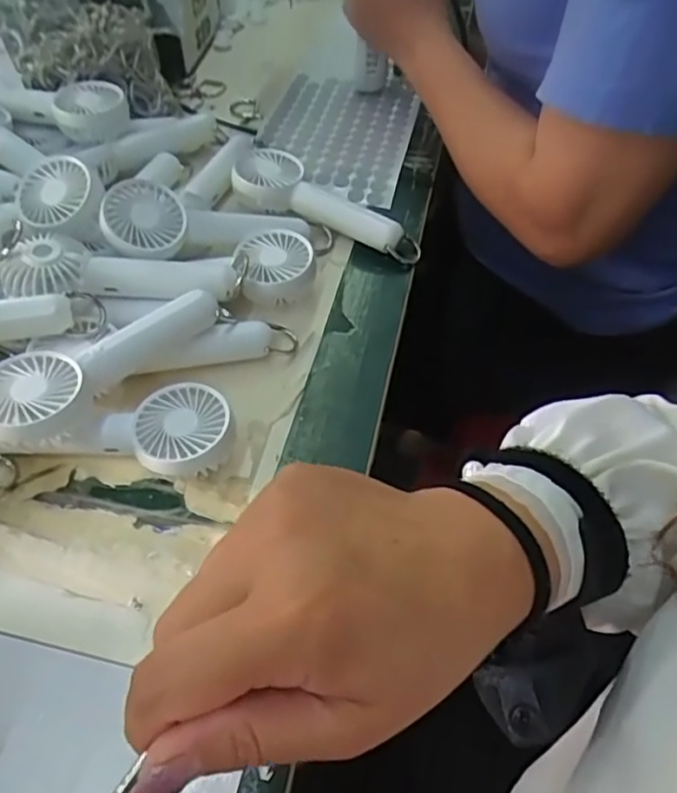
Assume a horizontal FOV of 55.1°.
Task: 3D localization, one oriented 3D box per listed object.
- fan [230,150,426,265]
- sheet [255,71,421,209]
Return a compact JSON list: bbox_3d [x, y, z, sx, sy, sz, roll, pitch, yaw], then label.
[{"bbox_3d":[-0.006,-0.156,0.511,0.153,0.037,0.055,19,55,15],"label":"fan"},{"bbox_3d":[-0.001,-0.247,0.599,0.134,0.010,0.190,10,53,9],"label":"sheet"}]

